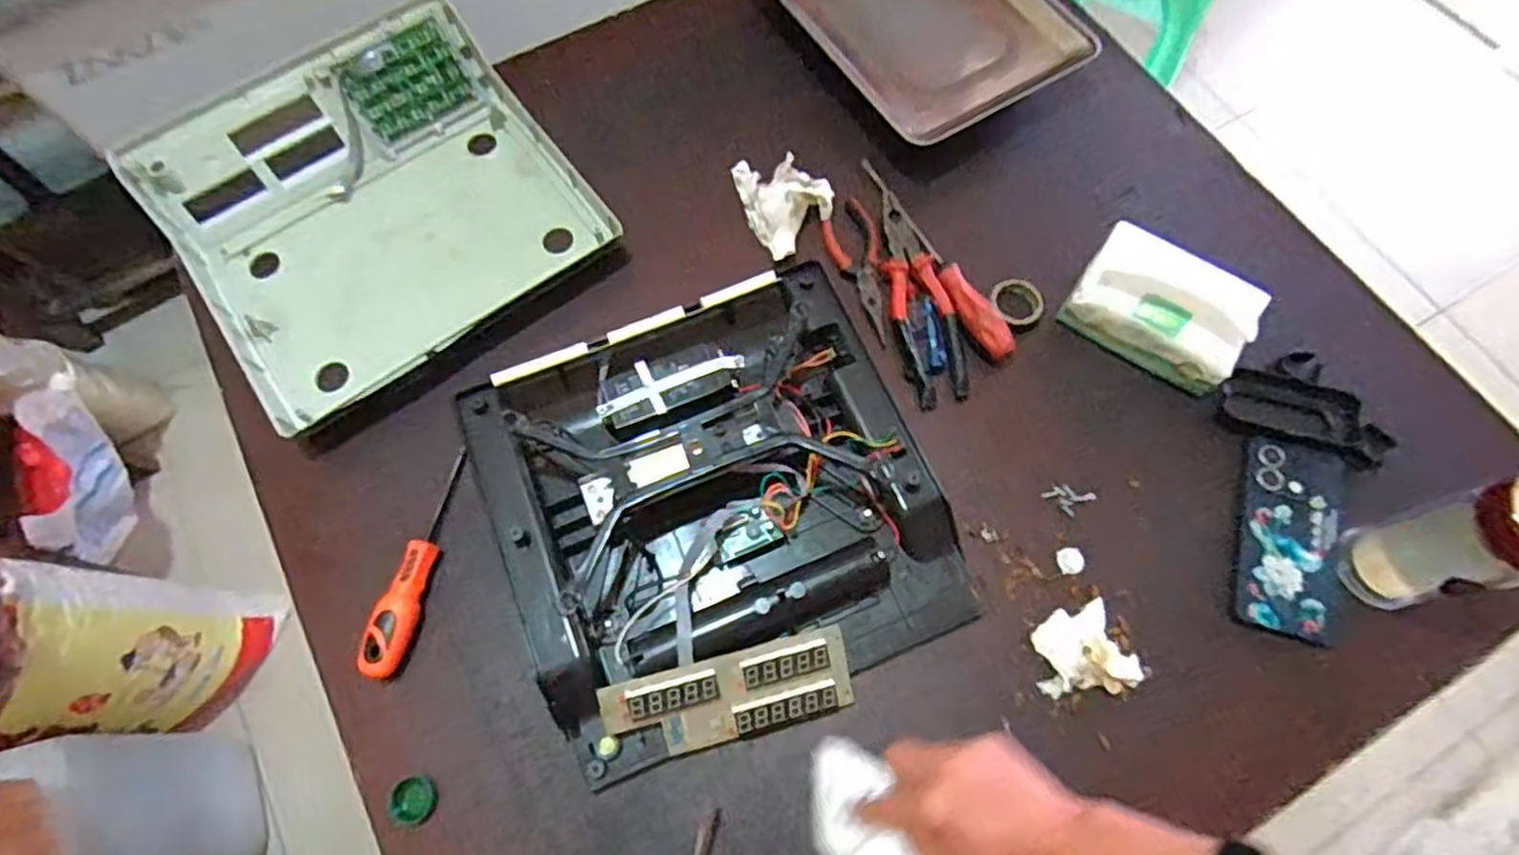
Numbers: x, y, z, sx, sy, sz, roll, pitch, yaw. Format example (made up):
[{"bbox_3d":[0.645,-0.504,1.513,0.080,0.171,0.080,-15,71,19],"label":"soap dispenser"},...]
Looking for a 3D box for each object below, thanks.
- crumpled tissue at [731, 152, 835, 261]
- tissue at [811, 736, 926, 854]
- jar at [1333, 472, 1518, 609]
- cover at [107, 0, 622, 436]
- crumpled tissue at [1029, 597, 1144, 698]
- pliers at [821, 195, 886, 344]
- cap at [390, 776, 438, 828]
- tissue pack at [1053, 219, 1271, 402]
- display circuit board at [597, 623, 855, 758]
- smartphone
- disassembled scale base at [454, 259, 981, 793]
[{"bbox_3d":[0.029,-0.222,0.729,0.085,0.031,0.108,-27,71,-10],"label":"crumpled tissue"},{"bbox_3d":[0.070,0.280,0.537,0.060,0.010,0.113,-19,52,-7],"label":"tissue"},{"bbox_3d":[0.498,0.082,0.533,0.065,0.155,0.062,0,69,0],"label":"jar"},{"bbox_3d":[-0.361,-0.208,0.716,0.341,0.079,0.320,-35,73,-13],"label":"cover"},{"bbox_3d":[0.249,0.169,0.578,0.068,0.019,0.064,-3,69,-1],"label":"crumpled tissue"},{"bbox_3d":[0.095,-0.148,0.709,0.048,0.013,0.151,-12,69,-5],"label":"pliers"},{"bbox_3d":[-0.251,0.272,0.549,0.030,0.009,0.032,0,69,0],"label":"cap"},{"bbox_3d":[0.351,-0.109,0.657,0.143,0.068,0.093,34,72,12],"label":"tissue pack"},{"bbox_3d":[-0.020,0.198,0.553,0.178,0.014,0.065,-13,101,-8],"label":"display circuit board"},{"bbox_3d":[0.433,0.088,0.612,0.073,0.014,0.164,16,69,6],"label":"smartphone"},{"bbox_3d":[-0.030,0.053,0.594,0.349,0.082,0.318,-20,70,-8],"label":"disassembled scale base"}]

